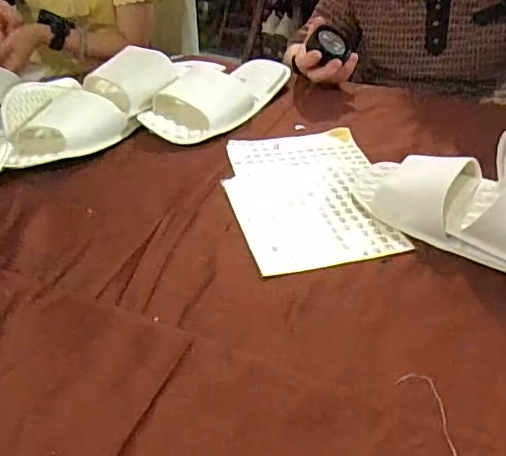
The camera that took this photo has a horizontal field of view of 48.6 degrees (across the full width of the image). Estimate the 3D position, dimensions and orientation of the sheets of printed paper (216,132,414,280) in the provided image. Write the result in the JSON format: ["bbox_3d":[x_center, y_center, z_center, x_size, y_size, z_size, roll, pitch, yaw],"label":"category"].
[{"bbox_3d":[0.065,-0.044,0.649,0.183,0.006,0.249,-9,40,-12],"label":"sheets of printed paper"}]

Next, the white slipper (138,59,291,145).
[{"bbox_3d":[-0.046,-0.193,0.804,0.115,0.053,0.258,20,41,24],"label":"white slipper"}]

